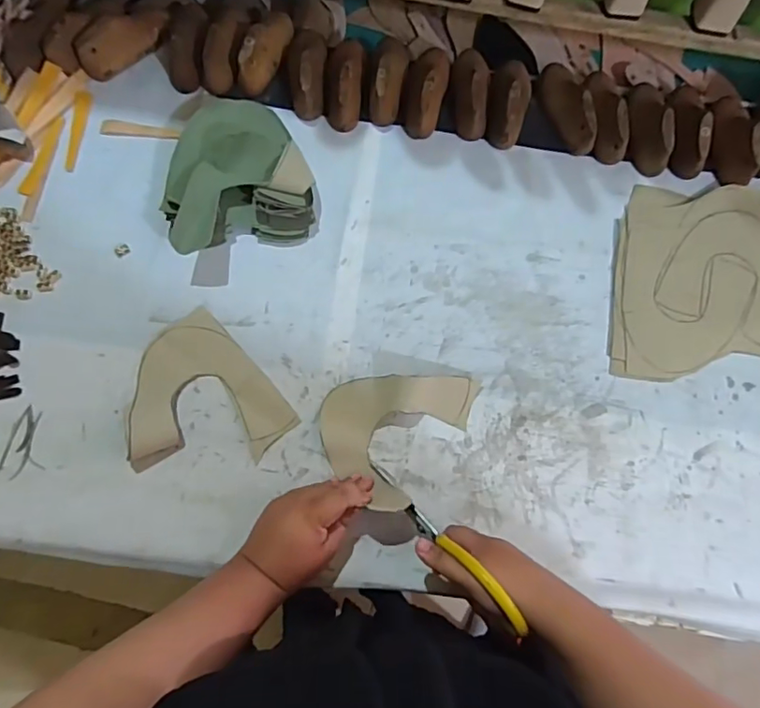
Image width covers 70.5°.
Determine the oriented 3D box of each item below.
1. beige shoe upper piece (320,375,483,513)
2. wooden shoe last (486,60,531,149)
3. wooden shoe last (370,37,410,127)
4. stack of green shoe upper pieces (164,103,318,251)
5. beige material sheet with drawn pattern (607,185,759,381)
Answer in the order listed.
[{"bbox_3d":[0.023,0.094,0.577,0.169,0.028,0.138,-1,73,-2],"label":"beige shoe upper piece"},{"bbox_3d":[0.170,-0.333,0.697,0.054,0.054,0.130,11,73,2],"label":"wooden shoe last"},{"bbox_3d":[0.011,-0.368,0.701,0.046,0.057,0.131,11,73,2],"label":"wooden shoe last"},{"bbox_3d":[-0.178,-0.220,0.646,0.175,0.066,0.195,-18,74,-7],"label":"stack of green shoe upper pieces"},{"bbox_3d":[0.396,-0.090,0.654,0.217,0.014,0.264,10,73,2],"label":"beige material sheet with drawn pattern"}]

